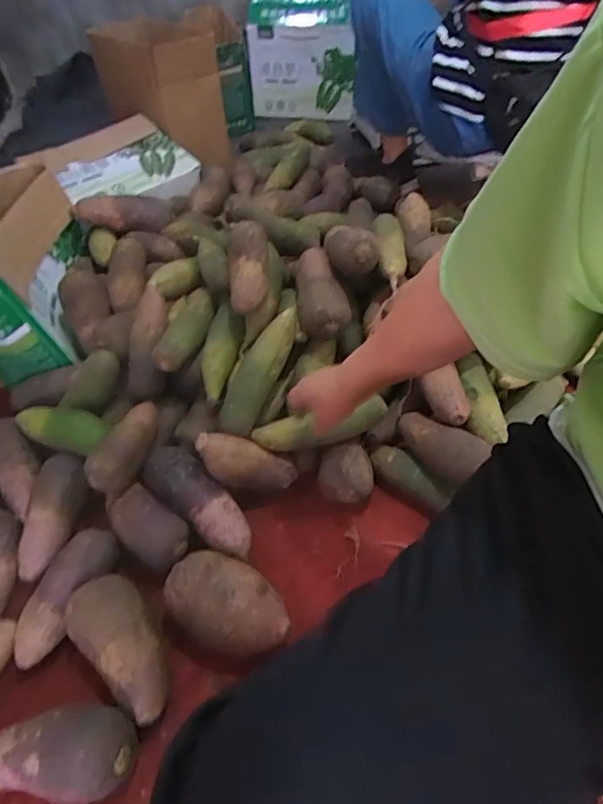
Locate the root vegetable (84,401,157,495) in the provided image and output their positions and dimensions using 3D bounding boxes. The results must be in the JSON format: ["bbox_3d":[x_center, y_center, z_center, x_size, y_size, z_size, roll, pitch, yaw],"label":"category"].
[{"bbox_3d":[-0.247,0.055,0.718,0.062,0.055,0.162,4,49,9],"label":"root vegetable"}]

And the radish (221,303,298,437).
[{"bbox_3d":[-0.060,-0.047,0.733,0.046,0.051,0.201,22,79,23],"label":"radish"}]

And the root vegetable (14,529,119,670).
[{"bbox_3d":[-0.296,0.241,0.633,0.059,0.054,0.165,17,52,20],"label":"root vegetable"}]

